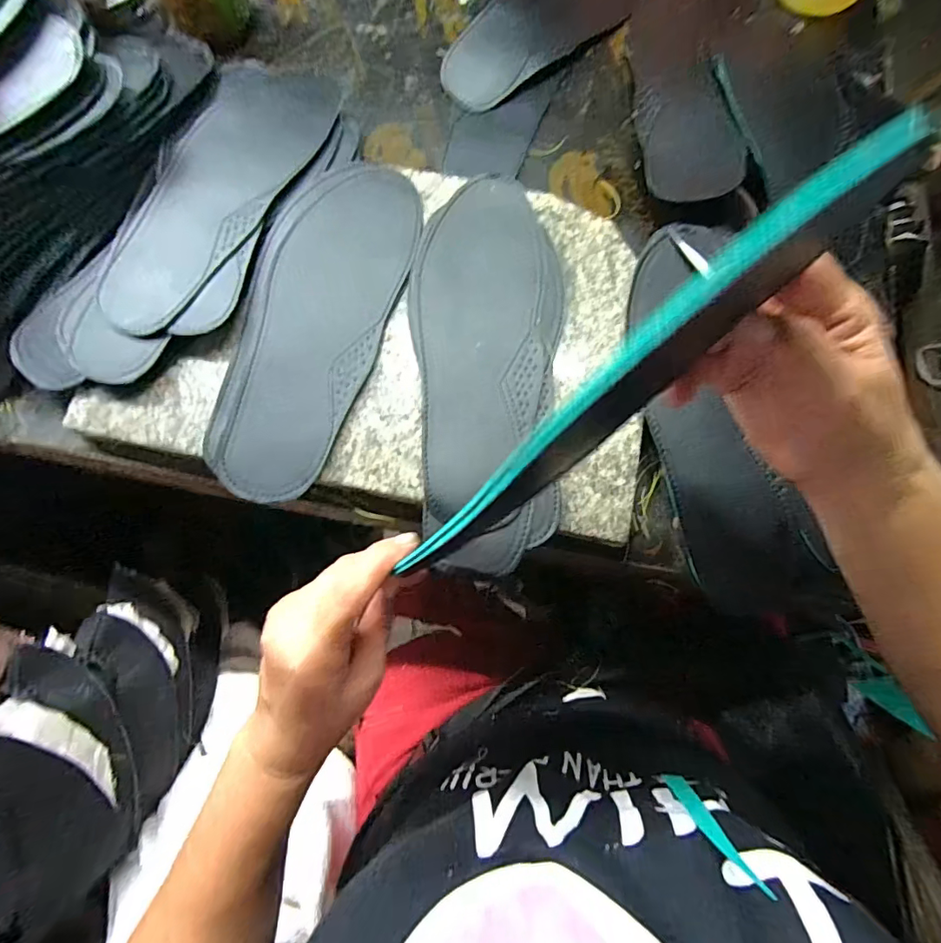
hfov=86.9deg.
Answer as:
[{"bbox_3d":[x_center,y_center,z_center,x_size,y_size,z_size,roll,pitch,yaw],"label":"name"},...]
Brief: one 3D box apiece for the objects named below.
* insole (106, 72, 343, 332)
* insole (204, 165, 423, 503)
[{"bbox_3d":[-0.204,-0.227,0.392,0.101,0.008,0.265,23,76,5],"label":"insole"},{"bbox_3d":[-0.117,-0.115,0.371,0.103,0.011,0.273,17,76,4],"label":"insole"}]

